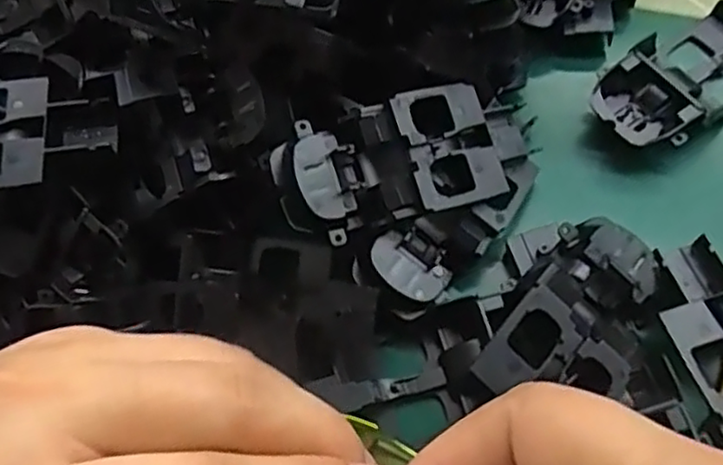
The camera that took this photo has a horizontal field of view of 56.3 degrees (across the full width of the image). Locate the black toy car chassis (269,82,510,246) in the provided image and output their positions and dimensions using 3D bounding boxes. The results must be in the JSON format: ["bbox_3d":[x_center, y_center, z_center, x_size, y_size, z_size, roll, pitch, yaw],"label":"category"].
[{"bbox_3d":[0.010,-0.024,0.239,0.082,0.013,0.043,-16,87,-20],"label":"black toy car chassis"}]

